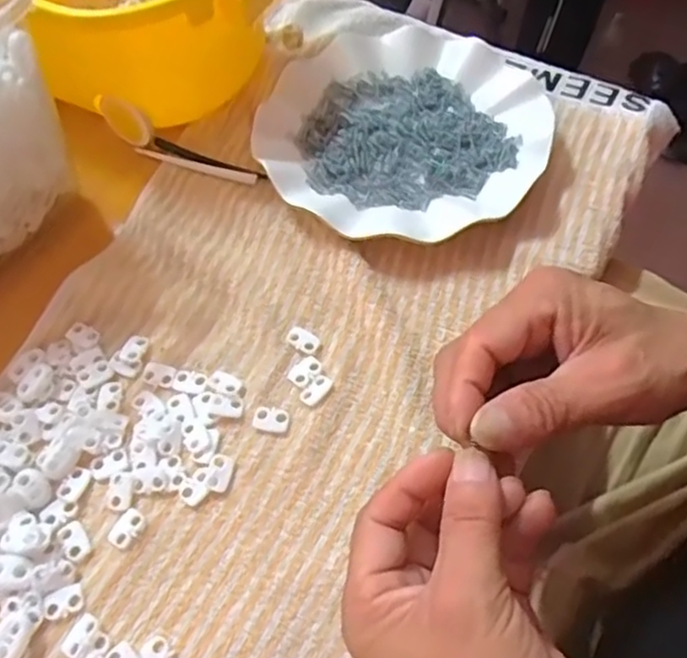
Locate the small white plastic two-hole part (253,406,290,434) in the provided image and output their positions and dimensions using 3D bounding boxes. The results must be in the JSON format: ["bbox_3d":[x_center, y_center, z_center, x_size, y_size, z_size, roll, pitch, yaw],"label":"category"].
[{"bbox_3d":[-0.038,0.047,0.344,0.019,0.004,0.013,5,60,6],"label":"small white plastic two-hole part"}]

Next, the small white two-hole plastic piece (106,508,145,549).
[{"bbox_3d":[-0.105,0.097,0.320,0.014,0.004,0.019,22,63,15],"label":"small white two-hole plastic piece"}]

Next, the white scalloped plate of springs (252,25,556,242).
[{"bbox_3d":[0.039,-0.130,0.432,0.179,0.022,0.185,-1,59,2],"label":"white scalloped plate of springs"}]

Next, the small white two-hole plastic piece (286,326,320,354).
[{"bbox_3d":[-0.022,0.005,0.367,0.018,0.004,0.012,29,65,18],"label":"small white two-hole plastic piece"}]

